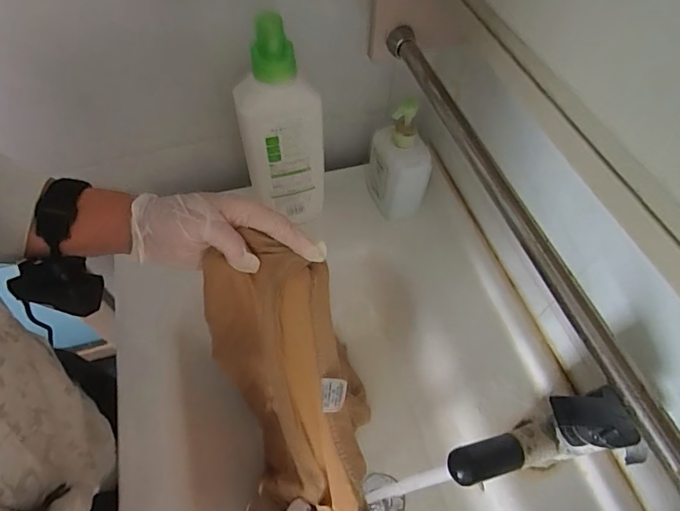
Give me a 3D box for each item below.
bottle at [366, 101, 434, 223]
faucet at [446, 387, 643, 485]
[{"bbox_3d":[0.078,-0.126,0.564,0.059,0.159,0.089,-16,60,-12],"label":"bottle"},{"bbox_3d":[0.152,0.144,0.327,0.130,0.099,0.038,-11,59,-9],"label":"faucet"}]

